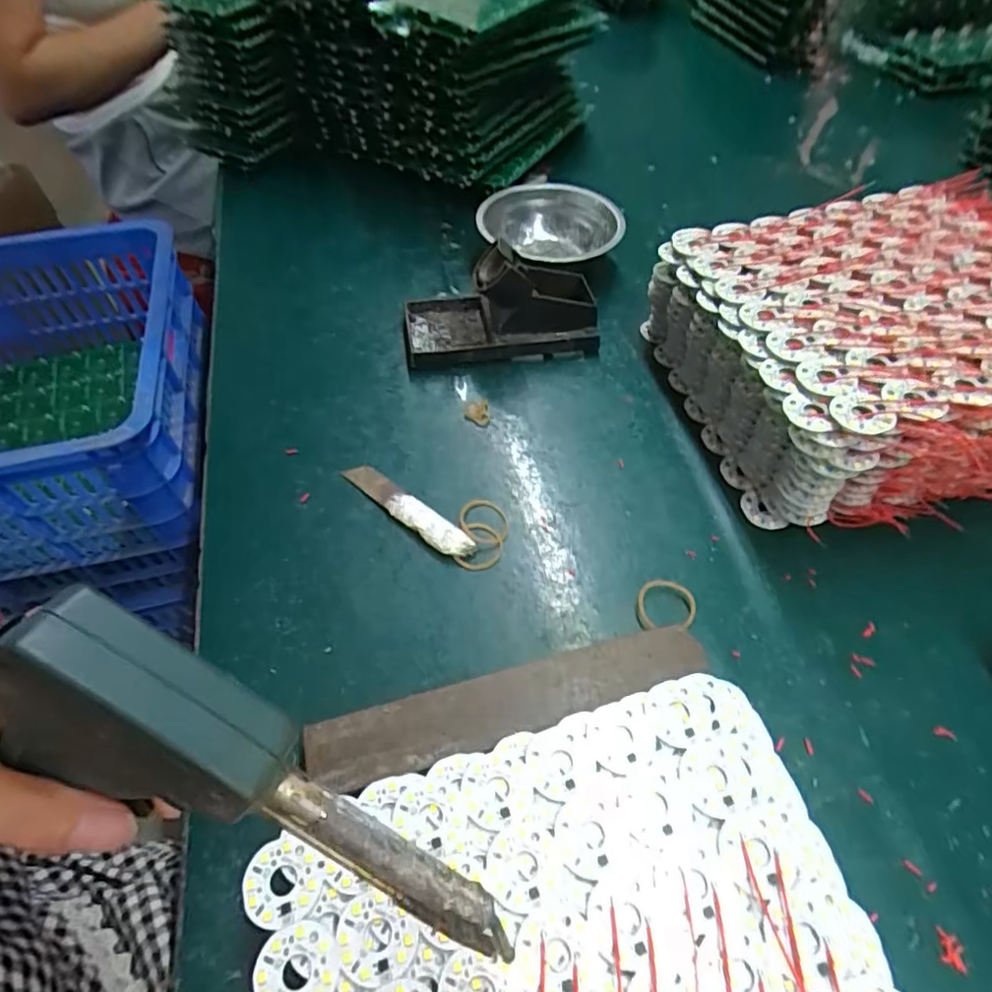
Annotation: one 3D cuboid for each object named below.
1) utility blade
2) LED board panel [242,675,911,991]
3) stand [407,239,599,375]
[{"bbox_3d":[-0.056,0.008,0.371,0.100,0.005,0.018,34,60,23],"label":"utility blade"},{"bbox_3d":[0.041,0.196,0.213,0.226,0.008,0.218,-14,54,-11],"label":"LED board panel"},{"bbox_3d":[0.003,-0.151,0.459,0.150,0.063,0.074,-7,53,-5],"label":"stand"}]

